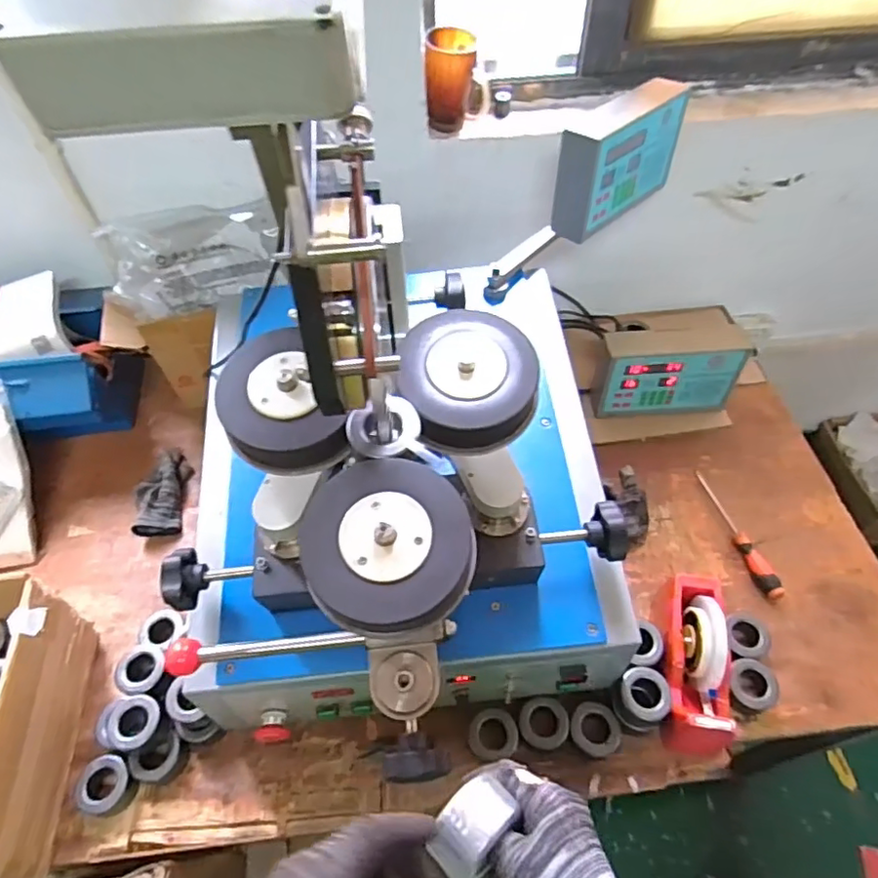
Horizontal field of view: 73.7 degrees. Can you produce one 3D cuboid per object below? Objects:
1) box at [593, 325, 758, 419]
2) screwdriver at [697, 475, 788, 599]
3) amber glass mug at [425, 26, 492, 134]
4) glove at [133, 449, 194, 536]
[{"bbox_3d":[0.391,-0.128,1.013,0.239,0.148,0.115,-5,54,-2],"label":"box"},{"bbox_3d":[0.456,0.137,0.895,0.029,0.026,0.224,-11,54,-7],"label":"screwdriver"},{"bbox_3d":[0.027,-0.534,0.877,0.090,0.118,0.077,-2,54,1],"label":"amber glass mug"},{"bbox_3d":[-0.450,0.088,0.963,0.074,0.045,0.157,0,54,2],"label":"glove"}]

